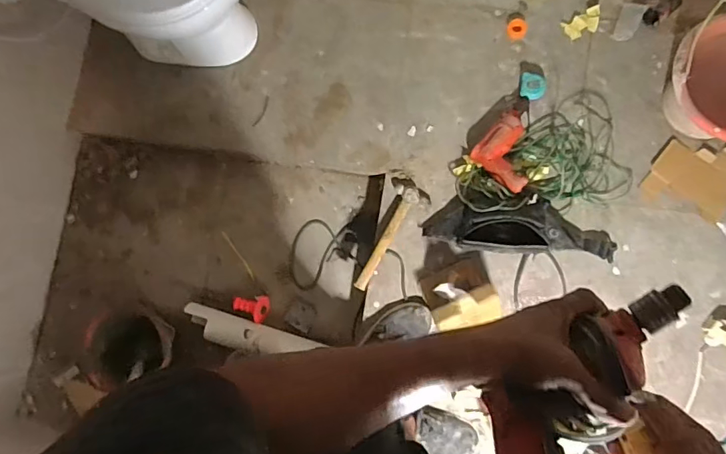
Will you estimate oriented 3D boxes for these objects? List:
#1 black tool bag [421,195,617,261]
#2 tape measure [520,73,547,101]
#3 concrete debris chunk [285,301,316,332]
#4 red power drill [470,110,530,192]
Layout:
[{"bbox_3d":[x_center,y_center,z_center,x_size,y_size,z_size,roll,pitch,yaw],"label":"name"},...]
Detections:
[{"bbox_3d":[0.404,0.005,1.286,0.492,0.122,0.134,6,84,9],"label":"black tool bag"},{"bbox_3d":[0.459,-0.380,1.353,0.069,0.046,0.070,12,85,10],"label":"tape measure"},{"bbox_3d":[-0.184,0.263,1.488,0.077,0.015,0.074,21,87,10],"label":"concrete debris chunk"},{"bbox_3d":[0.396,-0.200,1.333,0.172,0.071,0.177,44,91,11],"label":"red power drill"}]

